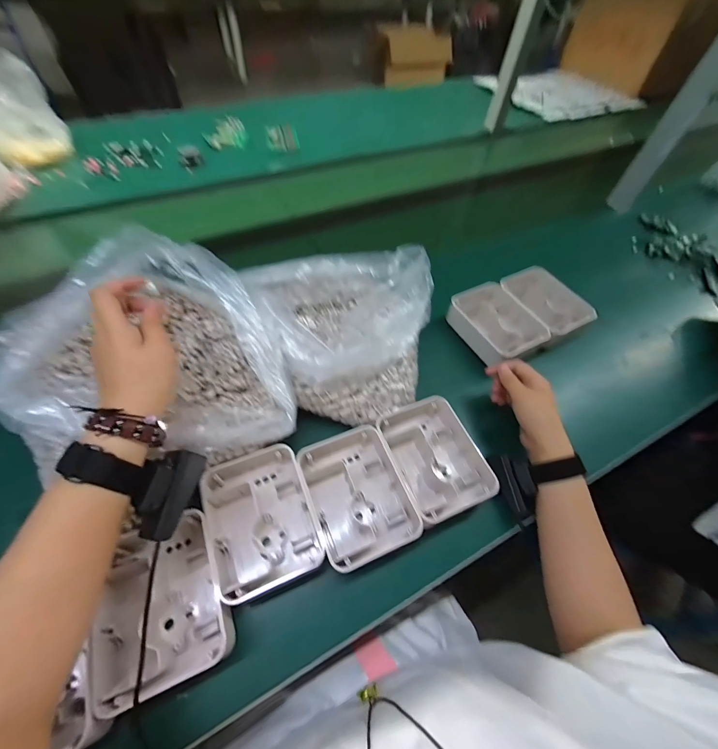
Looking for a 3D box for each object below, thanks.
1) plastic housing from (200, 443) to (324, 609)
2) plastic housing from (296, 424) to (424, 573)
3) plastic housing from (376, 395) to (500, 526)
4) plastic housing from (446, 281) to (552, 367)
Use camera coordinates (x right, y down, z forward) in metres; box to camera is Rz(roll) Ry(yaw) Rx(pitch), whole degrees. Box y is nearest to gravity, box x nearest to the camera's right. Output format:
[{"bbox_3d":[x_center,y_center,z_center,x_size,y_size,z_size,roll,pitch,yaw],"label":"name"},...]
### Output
[{"bbox_3d":[-0.100,0.148,0.346,0.100,0.039,0.131,-18,59,-15],"label":"plastic housing"},{"bbox_3d":[-0.005,0.129,0.367,0.102,0.035,0.134,-19,59,-16],"label":"plastic housing"},{"bbox_3d":[0.085,0.099,0.401,0.097,0.049,0.135,-18,59,-15],"label":"plastic housing"},{"bbox_3d":[0.206,-0.078,0.521,0.113,0.035,0.139,-23,61,-18],"label":"plastic housing"}]

